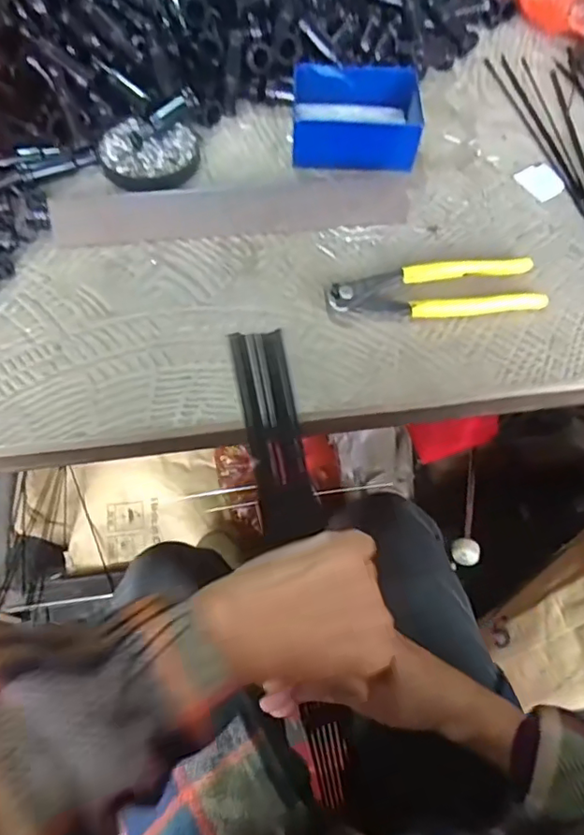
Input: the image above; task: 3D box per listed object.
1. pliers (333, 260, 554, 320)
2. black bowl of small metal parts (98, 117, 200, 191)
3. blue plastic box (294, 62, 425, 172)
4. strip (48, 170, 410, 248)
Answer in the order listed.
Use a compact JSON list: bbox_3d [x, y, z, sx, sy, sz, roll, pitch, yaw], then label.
[{"bbox_3d":[0.107,-0.100,0.424,0.164,0.017,0.051,-4,62,-4],"label":"pliers"},{"bbox_3d":[-0.121,-0.224,0.477,0.079,0.018,0.063,8,61,2],"label":"black bowl of small metal parts"},{"bbox_3d":[0.056,-0.264,0.490,0.106,0.044,0.085,2,61,-1],"label":"blue plastic box"},{"bbox_3d":[-0.045,-0.178,0.465,0.289,0.006,0.062,-7,64,-6],"label":"strip"}]

